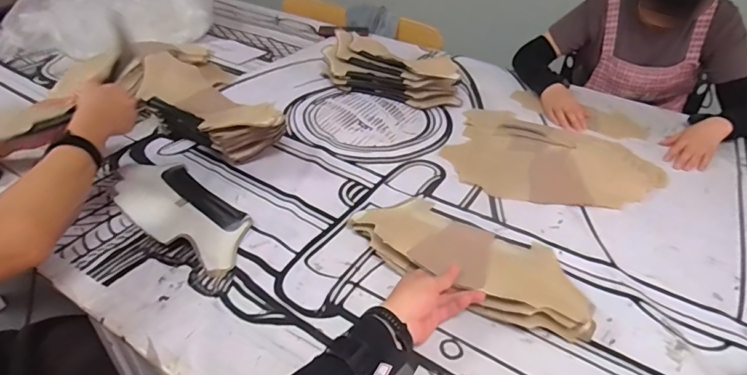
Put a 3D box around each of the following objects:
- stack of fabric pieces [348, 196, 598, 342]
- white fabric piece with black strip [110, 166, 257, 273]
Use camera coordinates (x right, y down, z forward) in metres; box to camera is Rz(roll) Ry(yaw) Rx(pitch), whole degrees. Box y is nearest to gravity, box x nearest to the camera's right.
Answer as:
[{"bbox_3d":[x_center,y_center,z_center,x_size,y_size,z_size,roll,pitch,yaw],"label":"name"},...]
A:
[{"bbox_3d":[0.137,0.099,0.664,0.358,0.048,0.140,23,44,22],"label":"stack of fabric pieces"},{"bbox_3d":[-0.351,0.032,0.813,0.380,0.033,0.141,31,48,30],"label":"white fabric piece with black strip"}]

